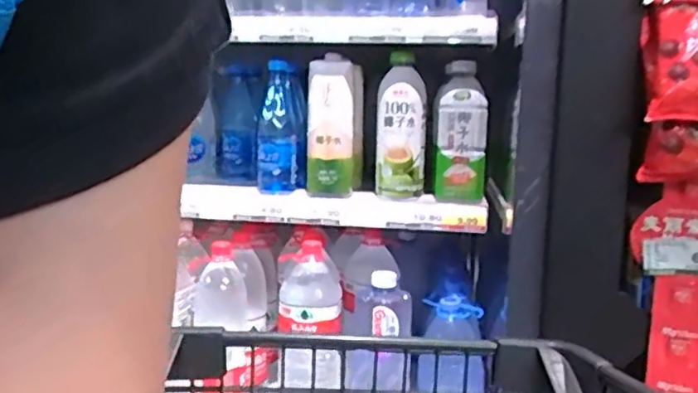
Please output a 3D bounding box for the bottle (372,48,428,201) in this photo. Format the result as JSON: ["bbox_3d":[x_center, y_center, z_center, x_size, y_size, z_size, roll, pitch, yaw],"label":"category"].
[{"bbox_3d":[0.090,-0.119,1.106,0.091,0.233,0.090,2,8,2],"label":"bottle"}]

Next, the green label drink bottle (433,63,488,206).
[{"bbox_3d":[0.190,-0.108,1.090,0.093,0.225,0.089,3,8,7],"label":"green label drink bottle"}]

